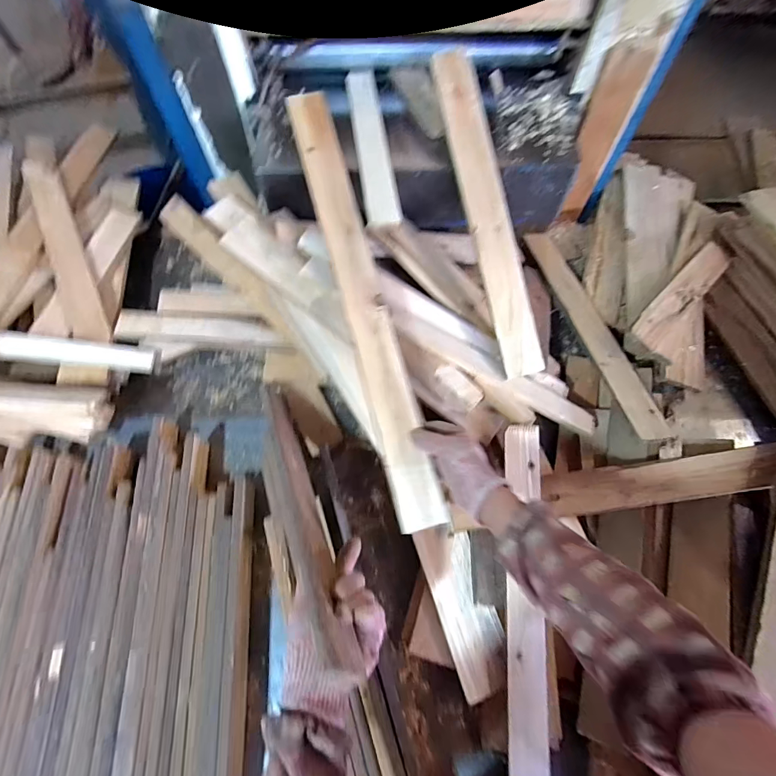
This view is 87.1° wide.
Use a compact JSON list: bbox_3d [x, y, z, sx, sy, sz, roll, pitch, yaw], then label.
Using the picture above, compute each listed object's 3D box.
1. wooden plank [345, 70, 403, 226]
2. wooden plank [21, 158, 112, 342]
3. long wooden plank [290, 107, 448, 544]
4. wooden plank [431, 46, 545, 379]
[{"bbox_3d":[-0.027,-0.399,0.659,0.051,0.010,0.368,-7,65,-3],"label":"wooden plank"},{"bbox_3d":[-0.621,-0.273,0.787,0.062,0.020,0.423,-19,76,-27],"label":"wooden plank"},{"bbox_3d":[-0.039,-0.143,0.599,0.060,0.015,0.685,-14,79,-7],"label":"long wooden plank"},{"bbox_3d":[0.159,-0.274,0.644,0.064,0.018,0.515,-14,91,-7],"label":"wooden plank"}]

